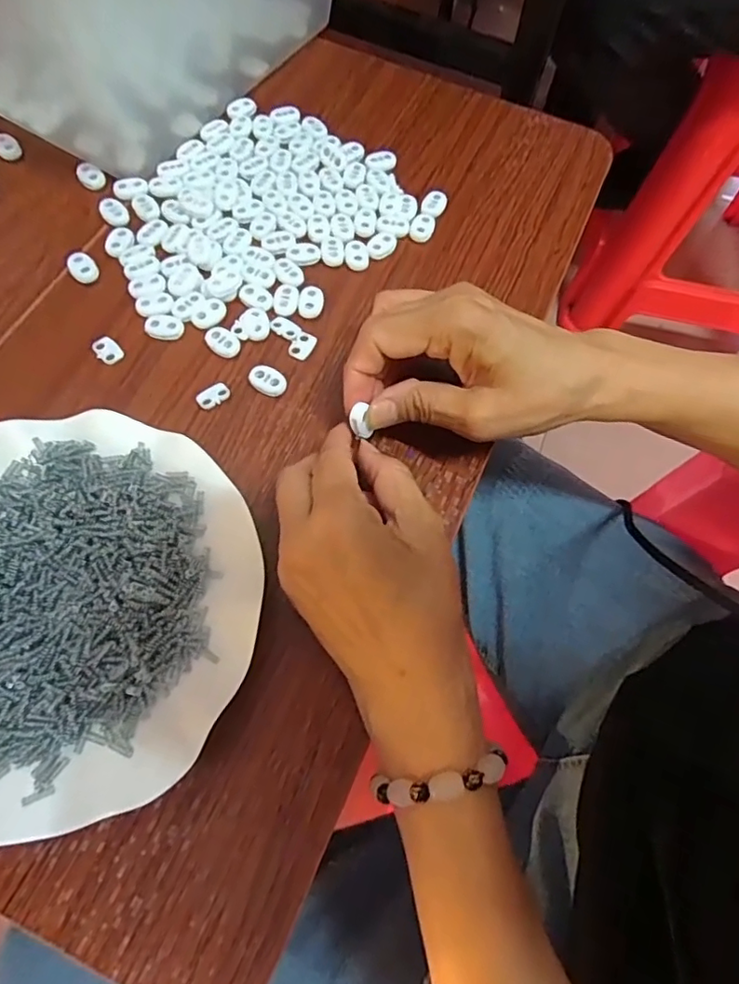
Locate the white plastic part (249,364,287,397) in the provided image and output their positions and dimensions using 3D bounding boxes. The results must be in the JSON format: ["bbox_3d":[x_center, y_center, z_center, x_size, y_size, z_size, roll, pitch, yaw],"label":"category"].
[{"bbox_3d":[-0.059,-0.065,0.325,0.022,0.007,0.015,36,71,11],"label":"white plastic part"}]

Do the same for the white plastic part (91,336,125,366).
[{"bbox_3d":[-0.155,-0.084,0.330,0.019,0.004,0.013,37,71,11],"label":"white plastic part"}]

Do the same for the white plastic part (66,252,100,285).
[{"bbox_3d":[-0.181,-0.141,0.351,0.016,0.004,0.023,-33,74,-15],"label":"white plastic part"}]

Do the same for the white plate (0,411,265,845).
[{"bbox_3d":[-0.144,0.052,0.261,0.183,0.029,0.179,1,68,-3],"label":"white plate"}]

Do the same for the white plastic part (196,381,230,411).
[{"bbox_3d":[-0.090,-0.056,0.321,0.020,0.004,0.013,-42,76,-17],"label":"white plastic part"}]

